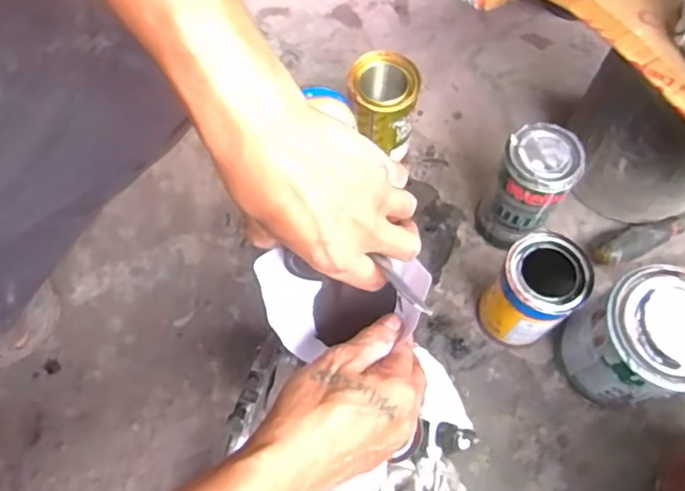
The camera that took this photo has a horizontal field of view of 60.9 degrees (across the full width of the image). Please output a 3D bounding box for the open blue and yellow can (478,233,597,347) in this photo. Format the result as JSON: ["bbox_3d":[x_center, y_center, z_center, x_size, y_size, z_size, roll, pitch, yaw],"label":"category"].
[{"bbox_3d":[0.179,0.048,0.559,0.071,0.128,0.076,0,67,1],"label":"open blue and yellow can"}]

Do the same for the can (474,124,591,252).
[{"bbox_3d":[0.187,-0.056,0.598,0.071,0.131,0.073,-1,68,2],"label":"can"}]

